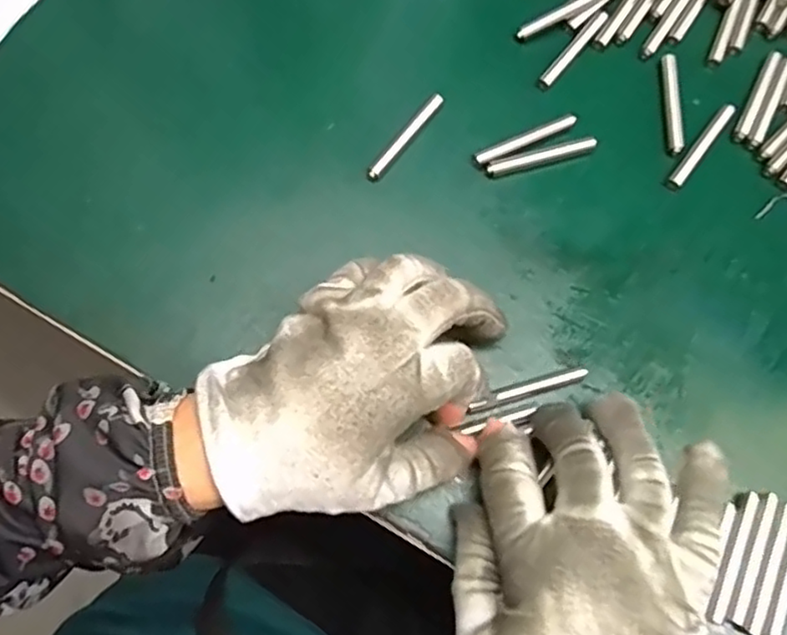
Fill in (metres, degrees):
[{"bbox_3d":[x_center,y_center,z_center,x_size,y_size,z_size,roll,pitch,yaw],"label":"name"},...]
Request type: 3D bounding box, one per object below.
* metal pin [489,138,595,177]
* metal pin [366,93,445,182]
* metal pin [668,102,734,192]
[{"bbox_3d":[0.077,-0.083,0.341,0.059,0.004,0.007,-15,93,-5],"label":"metal pin"},{"bbox_3d":[0.007,-0.095,0.347,0.008,0.004,0.056,42,85,-15],"label":"metal pin"},{"bbox_3d":[0.162,-0.090,0.347,0.008,0.005,0.059,37,77,9],"label":"metal pin"}]

